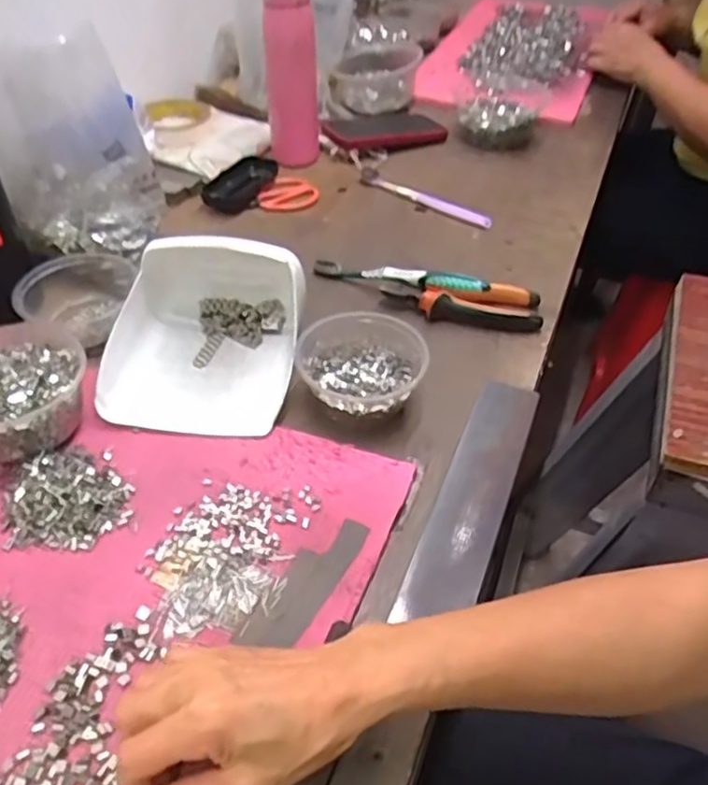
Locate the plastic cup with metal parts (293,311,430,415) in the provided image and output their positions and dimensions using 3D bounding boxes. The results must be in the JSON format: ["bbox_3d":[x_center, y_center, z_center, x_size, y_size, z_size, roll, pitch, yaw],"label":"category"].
[{"bbox_3d":[0.006,-0.018,0.579,0.103,0.047,0.094,1,44,-1],"label":"plastic cup with metal parts"}]

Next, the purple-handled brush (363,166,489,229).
[{"bbox_3d":[0.083,-0.241,0.843,0.188,0.013,0.010,29,50,25],"label":"purple-handled brush"}]

